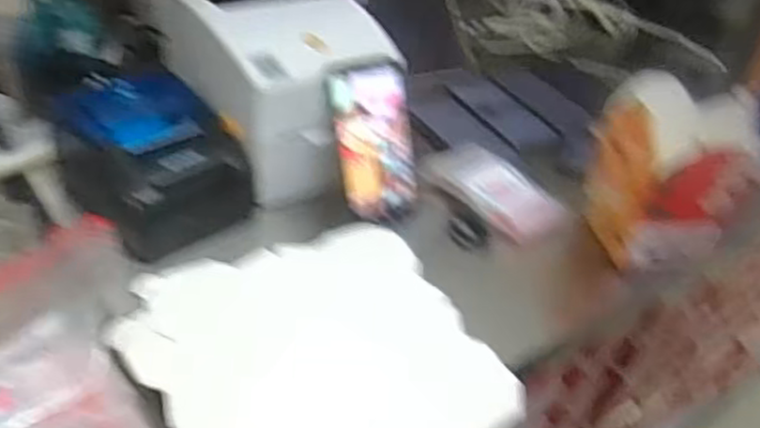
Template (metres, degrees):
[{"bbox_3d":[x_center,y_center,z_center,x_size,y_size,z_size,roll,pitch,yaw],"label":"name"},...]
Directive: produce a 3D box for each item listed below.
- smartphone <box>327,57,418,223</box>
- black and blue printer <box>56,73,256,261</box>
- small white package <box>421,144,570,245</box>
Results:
[{"bbox_3d":[-0.005,-0.072,0.724,0.080,0.159,0.015,-14,16,-26],"label":"smartphone"},{"bbox_3d":[-0.217,-0.055,0.708,0.135,0.095,0.172,-25,47,-37],"label":"black and blue printer"},{"bbox_3d":[0.119,-0.031,0.794,0.083,0.022,0.165,-20,44,-33],"label":"small white package"}]

